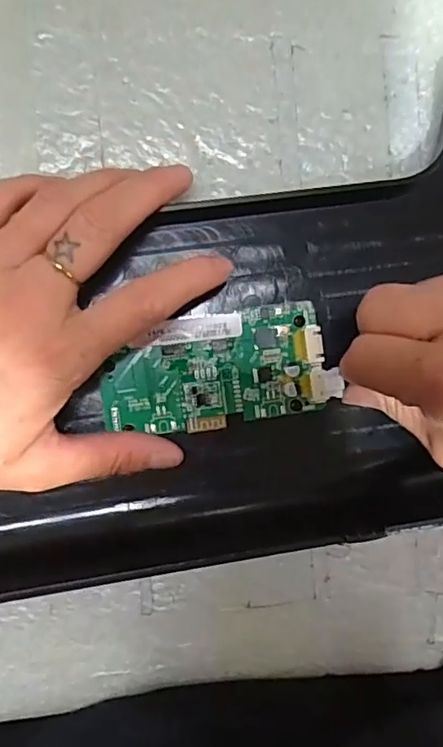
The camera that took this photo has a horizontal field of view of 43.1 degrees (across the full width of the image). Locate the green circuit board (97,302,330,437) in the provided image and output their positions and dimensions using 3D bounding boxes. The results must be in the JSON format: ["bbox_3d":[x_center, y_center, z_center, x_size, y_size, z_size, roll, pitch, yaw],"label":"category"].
[{"bbox_3d":[-0.003,0.000,0.237,0.093,0.007,0.047,-12,91,-4],"label":"green circuit board"}]

